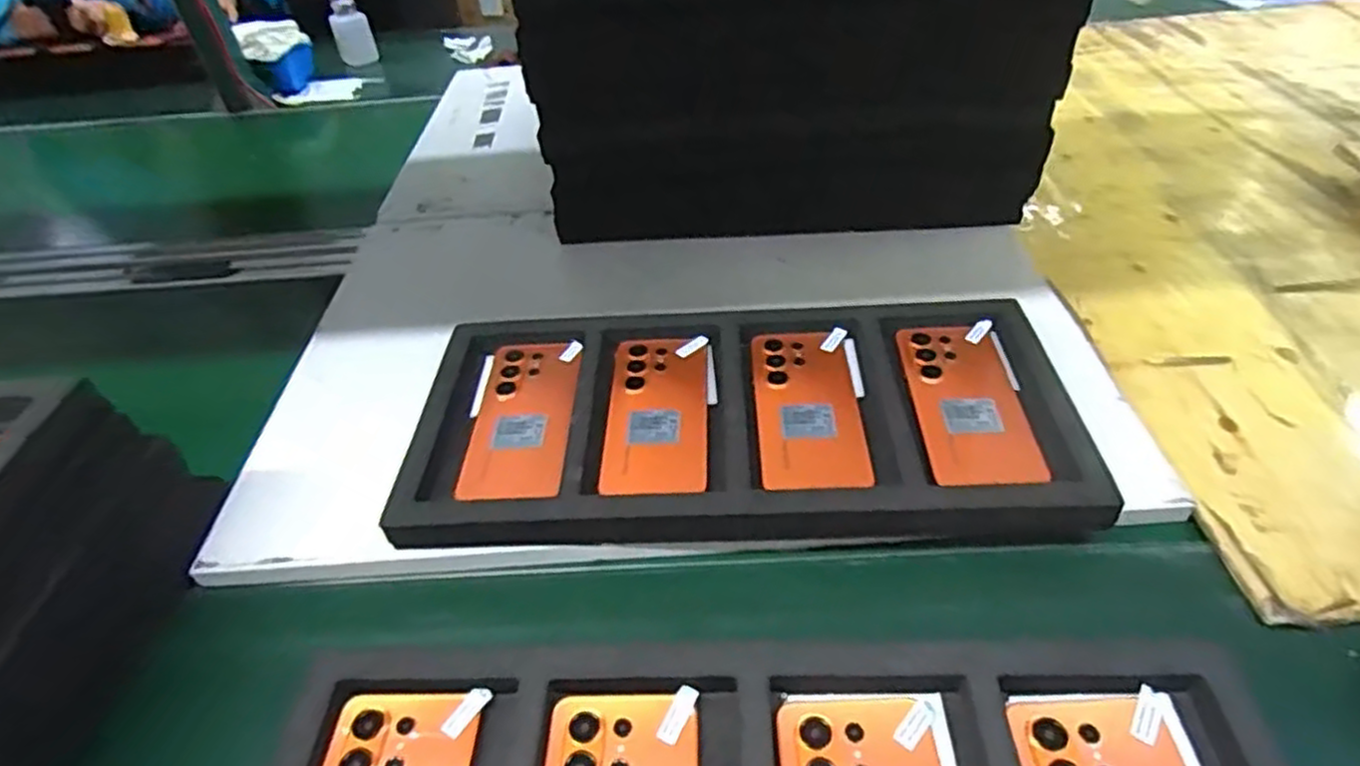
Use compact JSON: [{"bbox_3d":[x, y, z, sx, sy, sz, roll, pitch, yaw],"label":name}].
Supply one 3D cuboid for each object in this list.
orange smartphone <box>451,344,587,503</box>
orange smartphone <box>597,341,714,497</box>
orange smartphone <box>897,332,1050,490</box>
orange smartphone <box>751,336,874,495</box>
[{"bbox_3d":[-0.121,0.026,0.579,0.077,0.013,0.168,-2,43,3],"label":"orange smartphone"},{"bbox_3d":[-0.016,0.023,0.574,0.079,0.007,0.158,-1,43,4],"label":"orange smartphone"},{"bbox_3d":[0.218,0.013,0.558,0.081,0.005,0.164,-1,43,4],"label":"orange smartphone"},{"bbox_3d":[0.099,0.017,0.566,0.079,0.006,0.165,-1,43,4],"label":"orange smartphone"}]

